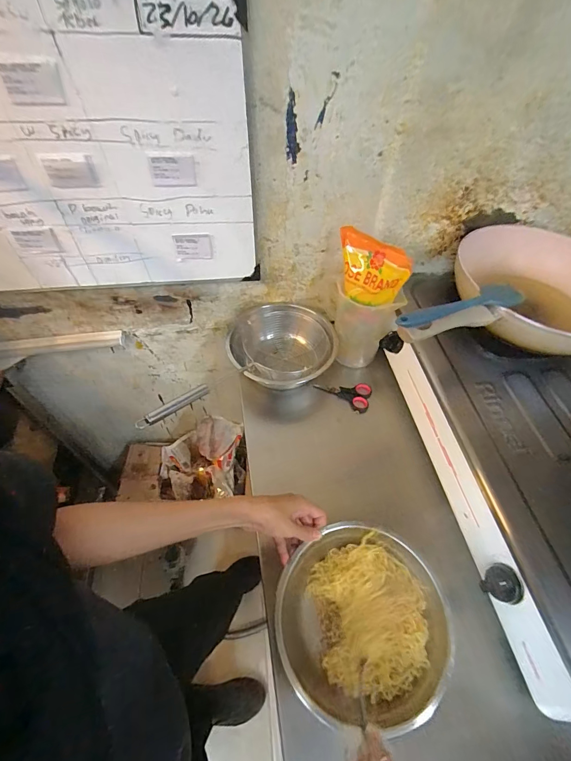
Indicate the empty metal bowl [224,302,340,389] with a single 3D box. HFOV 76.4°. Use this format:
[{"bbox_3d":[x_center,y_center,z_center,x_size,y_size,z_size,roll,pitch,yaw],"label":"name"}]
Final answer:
[{"bbox_3d":[-0.008,-0.066,0.743,0.194,0.098,0.195,0,53,0],"label":"empty metal bowl"}]

